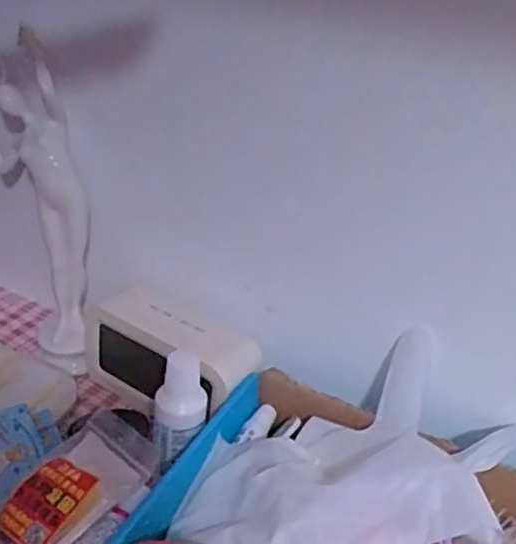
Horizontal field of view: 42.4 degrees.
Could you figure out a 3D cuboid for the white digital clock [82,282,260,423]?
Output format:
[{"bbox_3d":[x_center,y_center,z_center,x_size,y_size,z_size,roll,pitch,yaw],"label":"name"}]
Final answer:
[{"bbox_3d":[-0.064,0.067,0.500,0.136,0.070,0.054,28,36,30],"label":"white digital clock"}]

